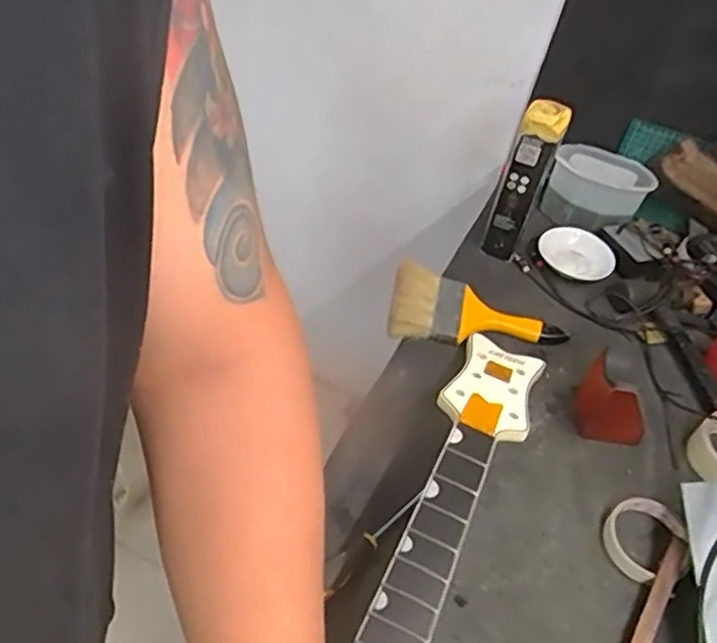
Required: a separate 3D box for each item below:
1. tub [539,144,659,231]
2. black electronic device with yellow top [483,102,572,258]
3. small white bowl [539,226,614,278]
[{"bbox_3d":[0.348,-0.186,0.970,0.122,0.075,0.101,33,50,20],"label":"tub"},{"bbox_3d":[0.211,-0.178,0.872,0.055,0.212,0.045,20,47,9],"label":"black electronic device with yellow top"},{"bbox_3d":[0.298,-0.090,0.926,0.099,0.030,0.084,17,46,10],"label":"small white bowl"}]

